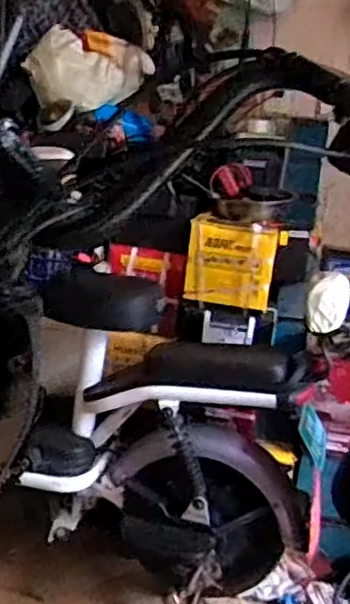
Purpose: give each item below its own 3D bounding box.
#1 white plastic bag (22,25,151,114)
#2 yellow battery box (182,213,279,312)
[{"bbox_3d":[-0.220,-0.602,1.629,0.340,0.184,0.103,3,14,-10],"label":"white plastic bag"},{"bbox_3d":[0.130,-0.087,1.418,0.189,0.182,0.088,12,15,24],"label":"yellow battery box"}]

